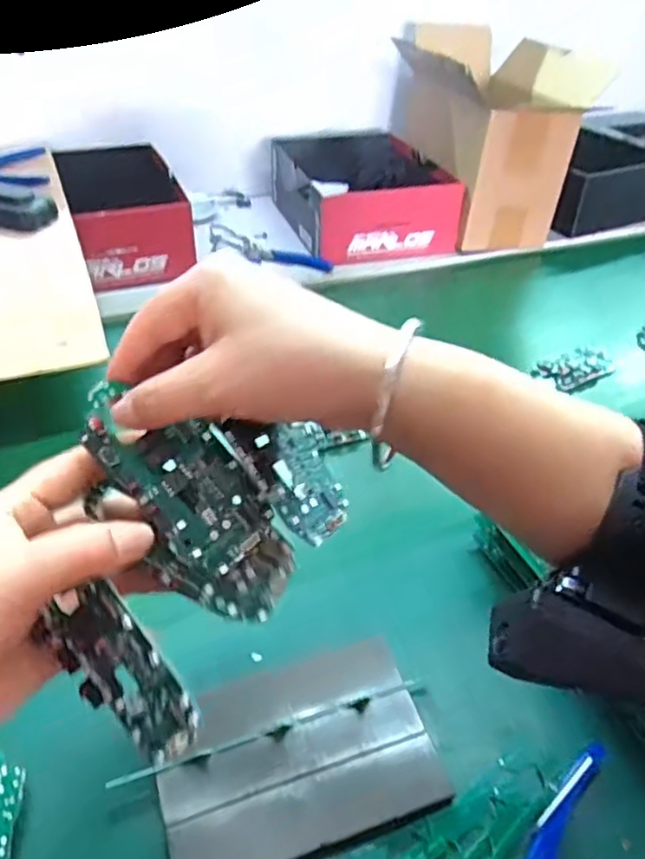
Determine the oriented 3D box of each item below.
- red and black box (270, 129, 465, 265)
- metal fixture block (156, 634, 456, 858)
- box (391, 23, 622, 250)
[{"bbox_3d":[0.048,-0.331,0.914,0.185,0.097,0.254,-12,42,-16],"label":"red and black box"},{"bbox_3d":[-0.016,0.184,0.382,0.150,0.015,0.106,-12,42,-17],"label":"metal fixture block"},{"bbox_3d":[0.210,-0.402,0.919,0.182,0.216,0.289,-9,41,-13],"label":"box"}]

